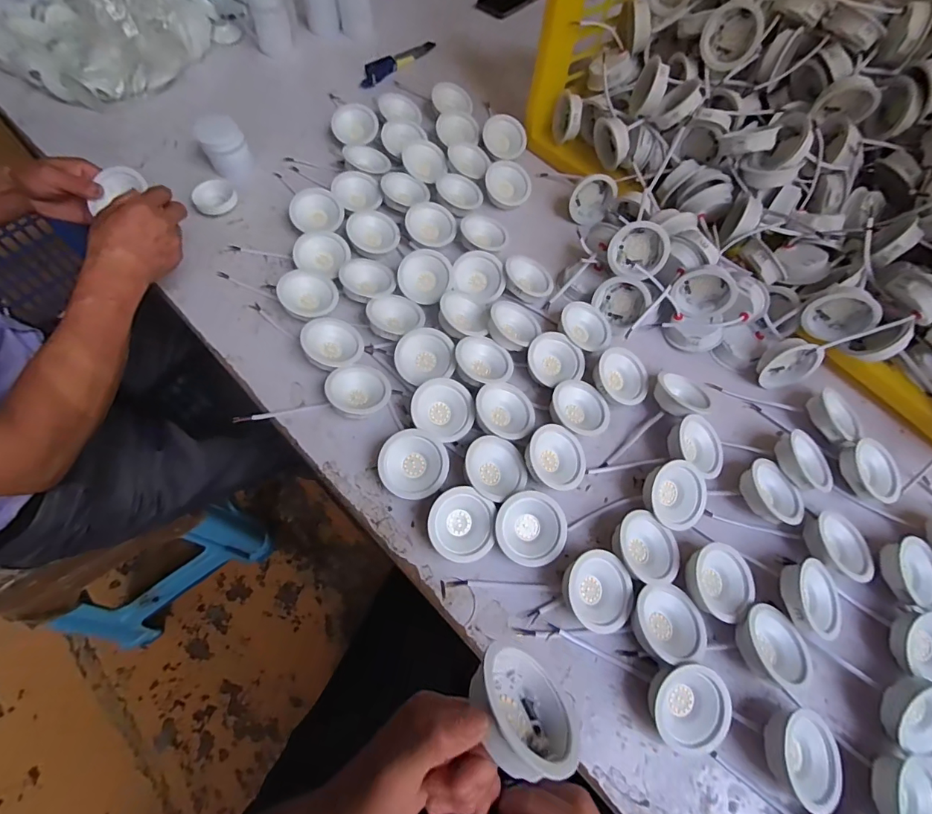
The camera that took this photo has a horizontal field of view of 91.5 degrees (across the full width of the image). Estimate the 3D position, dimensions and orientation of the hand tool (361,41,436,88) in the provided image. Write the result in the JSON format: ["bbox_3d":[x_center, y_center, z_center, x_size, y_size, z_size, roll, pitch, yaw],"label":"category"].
[{"bbox_3d":[-0.125,-0.649,0.850,0.041,0.016,0.189,38,68,14],"label":"hand tool"}]

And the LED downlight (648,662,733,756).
[{"bbox_3d":[0.196,0.265,0.398,0.068,0.041,0.067,15,64,3],"label":"LED downlight"}]

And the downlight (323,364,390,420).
[{"bbox_3d":[-0.124,-0.016,0.522,0.064,0.032,0.064,-41,73,-20],"label":"downlight"}]

